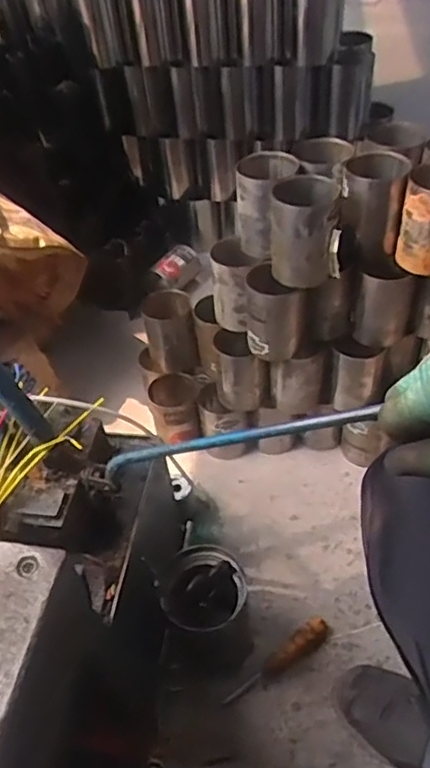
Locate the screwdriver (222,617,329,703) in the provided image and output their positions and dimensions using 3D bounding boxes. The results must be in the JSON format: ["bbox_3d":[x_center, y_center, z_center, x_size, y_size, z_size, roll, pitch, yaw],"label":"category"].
[{"bbox_3d":[0.095,0.401,0.871,0.180,0.030,0.032,-32,50,-23],"label":"screwdriver"}]

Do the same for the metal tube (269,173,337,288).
[{"bbox_3d":[0.128,-0.219,0.870,0.094,0.127,0.092,3,46,9],"label":"metal tube"}]

